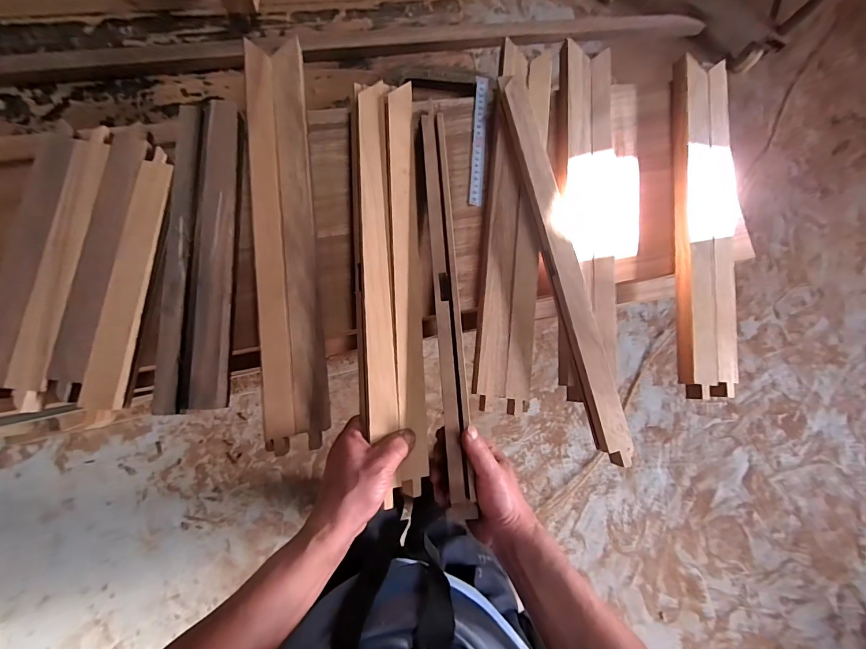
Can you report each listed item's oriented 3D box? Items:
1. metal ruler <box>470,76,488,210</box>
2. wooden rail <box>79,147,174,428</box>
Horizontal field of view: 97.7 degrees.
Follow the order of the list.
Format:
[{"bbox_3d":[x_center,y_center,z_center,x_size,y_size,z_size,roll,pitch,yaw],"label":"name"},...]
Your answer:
[{"bbox_3d":[0.064,-0.258,0.531,0.017,0.004,0.194,4,82,-3],"label":"metal ruler"},{"bbox_3d":[-0.336,-0.047,0.420,0.039,0.031,0.305,7,81,-8],"label":"wooden rail"}]

